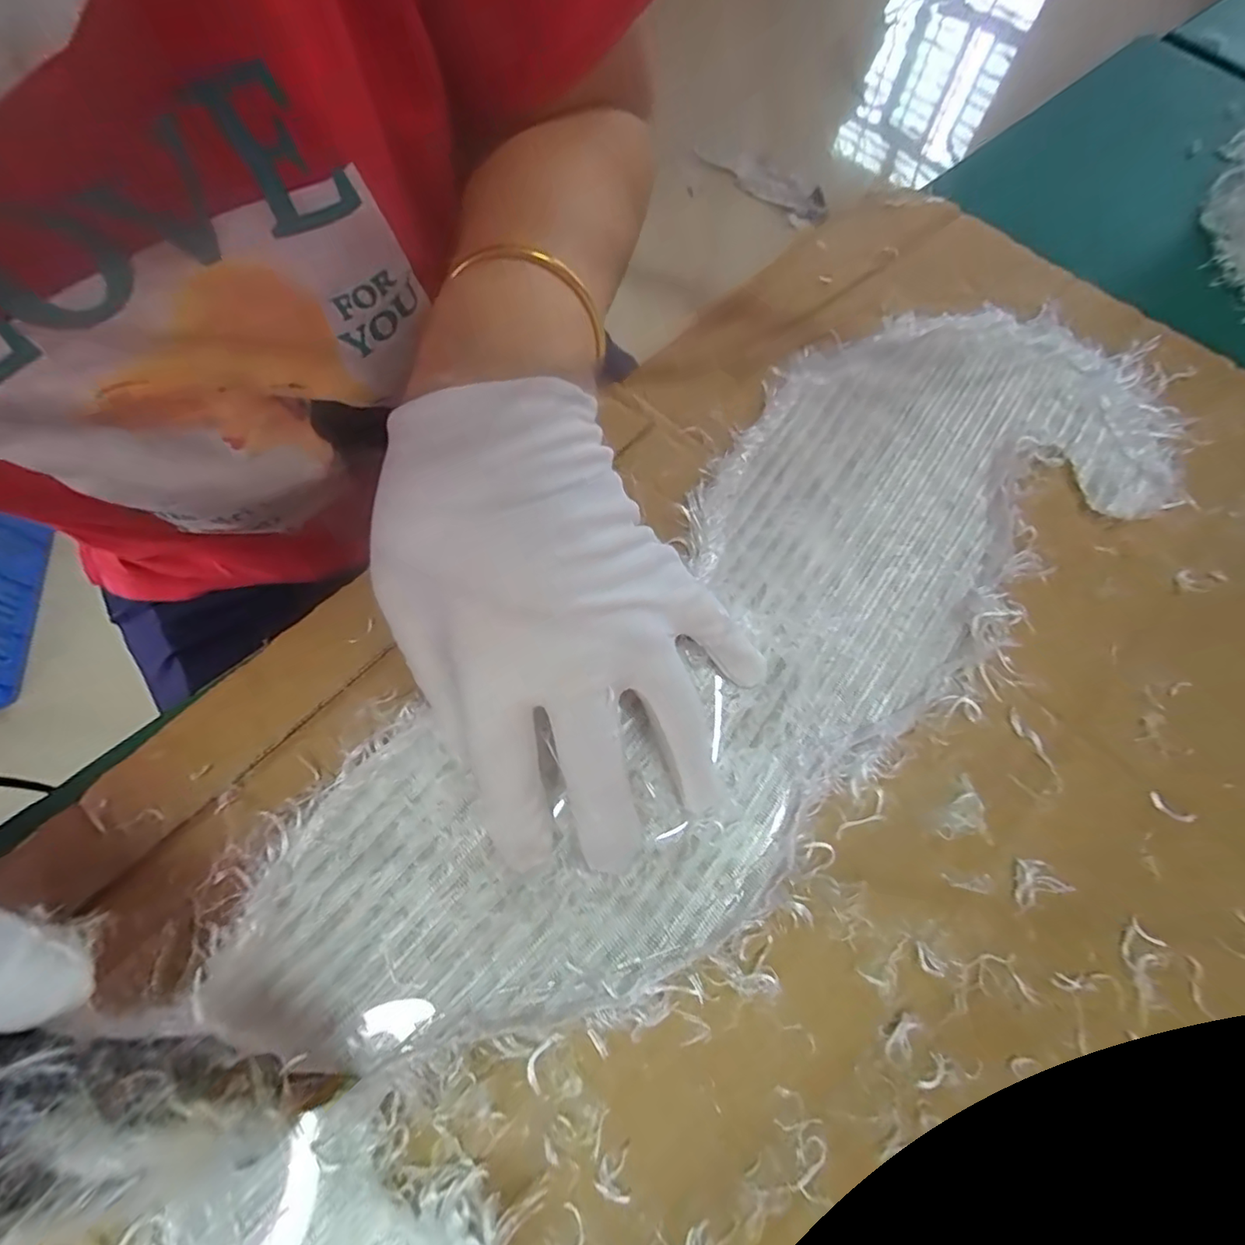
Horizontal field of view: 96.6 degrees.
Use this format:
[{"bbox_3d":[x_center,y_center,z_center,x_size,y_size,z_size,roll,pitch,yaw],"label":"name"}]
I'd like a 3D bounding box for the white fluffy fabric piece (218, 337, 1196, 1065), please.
[{"bbox_3d":[0.047,0.005,0.211,0.396,0.017,0.131,-39,74,-13],"label":"white fluffy fabric piece"}]

